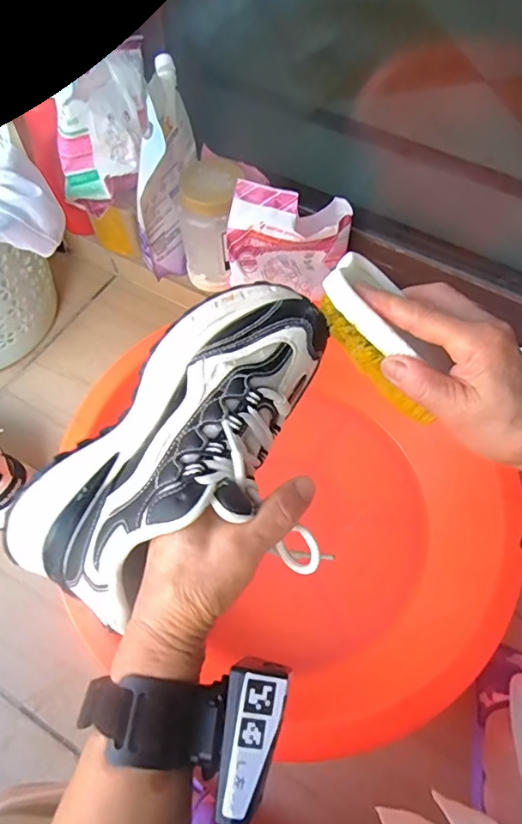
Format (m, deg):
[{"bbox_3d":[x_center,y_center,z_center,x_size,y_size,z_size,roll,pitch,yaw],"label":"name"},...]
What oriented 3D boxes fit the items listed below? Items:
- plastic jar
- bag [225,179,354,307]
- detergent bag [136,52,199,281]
[{"bbox_3d":[-0.074,-0.280,0.756,0.083,0.162,0.101,10,62,4],"label":"plastic jar"},{"bbox_3d":[0.043,-0.242,0.714,0.193,0.146,0.126,-32,67,-17],"label":"bag"},{"bbox_3d":[-0.134,-0.341,0.732,0.059,0.239,0.178,12,62,5],"label":"detergent bag"}]

